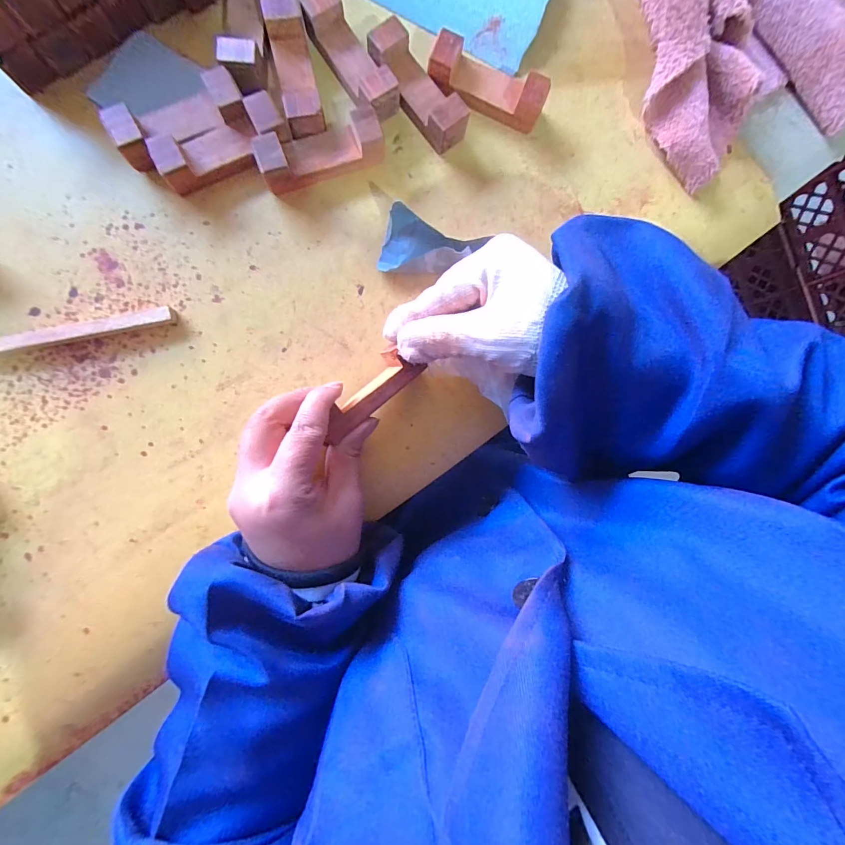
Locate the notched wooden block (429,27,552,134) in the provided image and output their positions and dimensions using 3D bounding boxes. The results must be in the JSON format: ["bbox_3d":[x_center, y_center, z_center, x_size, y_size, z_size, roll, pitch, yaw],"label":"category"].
[{"bbox_3d":[0.042,-0.218,0.261,0.076,0.023,0.032,19,87,-5],"label":"notched wooden block"}]

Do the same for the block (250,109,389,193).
[{"bbox_3d":[-0.063,-0.169,0.250,0.075,0.024,0.028,-23,91,-6],"label":"block"}]

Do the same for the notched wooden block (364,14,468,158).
[{"bbox_3d":[-0.003,-0.212,0.257,0.025,0.023,0.077,-40,93,-5],"label":"notched wooden block"}]

